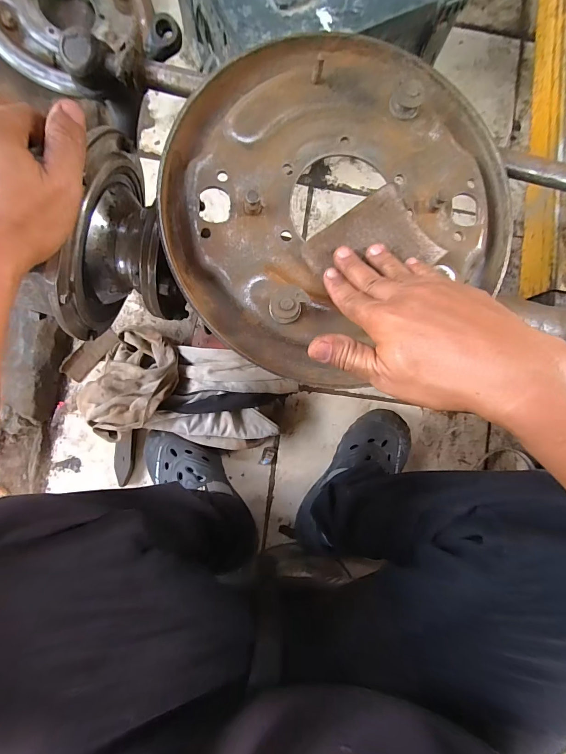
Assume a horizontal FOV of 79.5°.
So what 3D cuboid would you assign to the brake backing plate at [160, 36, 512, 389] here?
[{"bbox_3d":[0.046,-0.155,0.293,0.293,0.036,0.268,0,86,-3],"label":"brake backing plate"}]

